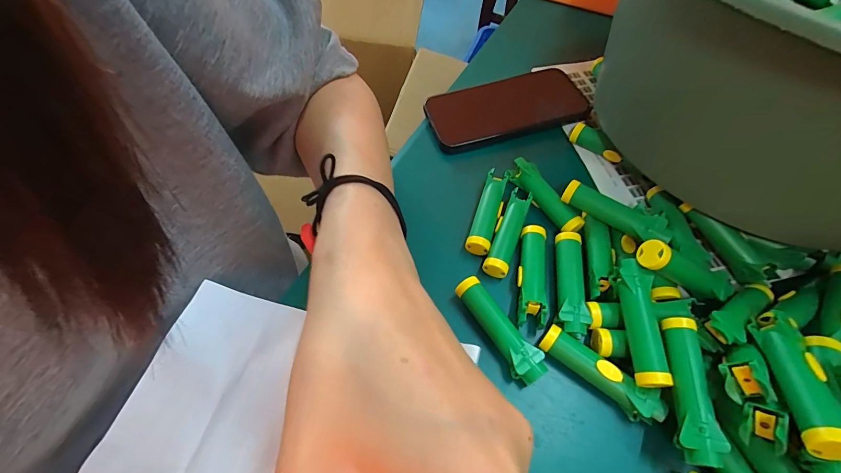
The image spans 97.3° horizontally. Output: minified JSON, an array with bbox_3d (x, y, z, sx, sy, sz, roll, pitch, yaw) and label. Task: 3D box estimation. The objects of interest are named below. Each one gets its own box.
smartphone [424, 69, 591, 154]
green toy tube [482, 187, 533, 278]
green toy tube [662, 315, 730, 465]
[{"bbox_3d":[0.088,-0.134,0.385,0.159,0.012,0.073,-15,59,-9],"label":"smartphone"},{"bbox_3d":[0.071,-0.004,0.301,0.019,0.018,0.074,19,60,12],"label":"green toy tube"},{"bbox_3d":[0.159,0.091,0.222,0.019,0.022,0.079,8,59,6],"label":"green toy tube"}]

